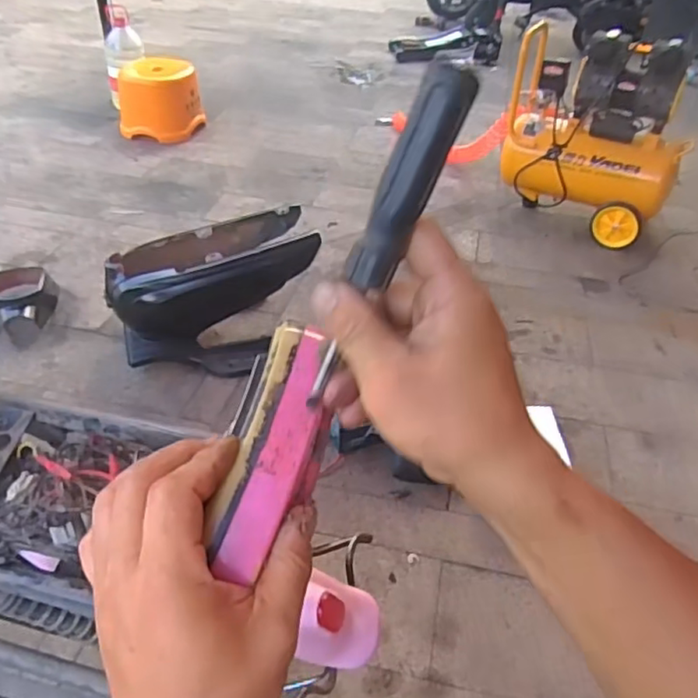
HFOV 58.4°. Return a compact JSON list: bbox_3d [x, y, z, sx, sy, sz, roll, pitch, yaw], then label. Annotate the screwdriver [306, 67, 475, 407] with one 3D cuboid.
[{"bbox_3d":[0.012,-0.041,0.267,0.019,0.157,0.015,-3,36,-46],"label":"screwdriver"}]

